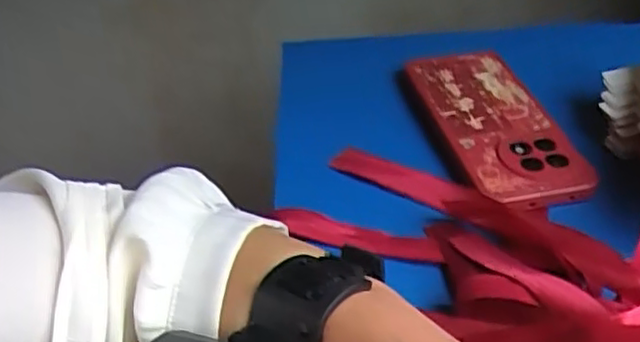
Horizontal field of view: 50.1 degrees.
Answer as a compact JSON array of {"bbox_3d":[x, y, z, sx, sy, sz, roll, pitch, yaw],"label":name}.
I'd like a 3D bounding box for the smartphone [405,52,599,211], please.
[{"bbox_3d":[0.117,-0.034,0.452,0.073,0.017,0.150,-7,38,-8],"label":"smartphone"}]

